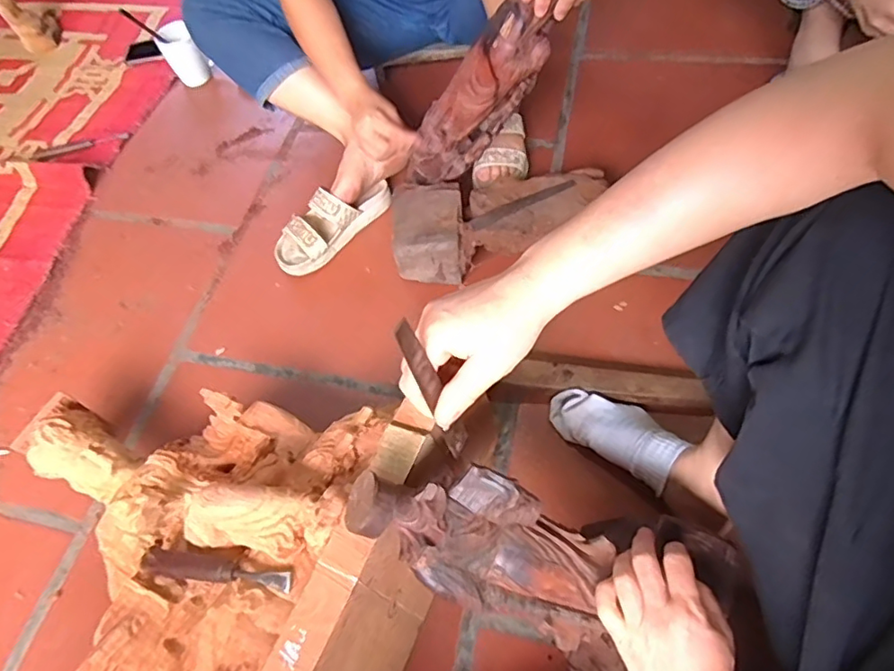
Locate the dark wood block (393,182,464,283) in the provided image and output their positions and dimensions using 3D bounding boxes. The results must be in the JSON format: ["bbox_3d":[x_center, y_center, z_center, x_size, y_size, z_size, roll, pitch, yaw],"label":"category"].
[{"bbox_3d":[-0.026,-0.155,0.858,0.101,0.102,0.136,-3,59,5],"label":"dark wood block"}]

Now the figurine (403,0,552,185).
[{"bbox_3d":[0.047,-0.320,0.775,0.099,0.303,0.078,20,59,-19],"label":"figurine"}]

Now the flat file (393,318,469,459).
[{"bbox_3d":[-0.008,0.039,0.391,0.004,0.140,0.019,19,55,37],"label":"flat file"}]

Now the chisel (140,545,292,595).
[{"bbox_3d":[-0.221,0.225,0.533,0.163,0.033,0.024,8,61,9],"label":"chisel"}]

